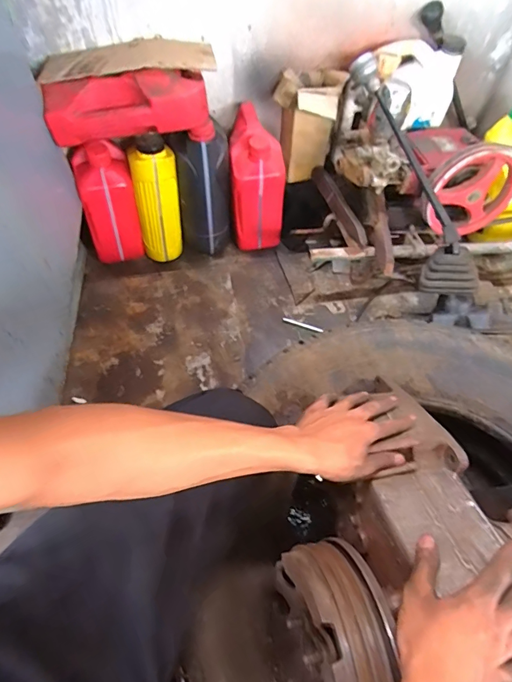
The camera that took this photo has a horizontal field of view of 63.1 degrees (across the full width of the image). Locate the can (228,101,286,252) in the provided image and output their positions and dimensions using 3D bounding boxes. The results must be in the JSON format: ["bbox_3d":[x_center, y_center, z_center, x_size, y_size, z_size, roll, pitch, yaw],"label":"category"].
[{"bbox_3d":[0.005,-0.377,0.986,0.121,0.268,0.173,2,56,2],"label":"can"}]

